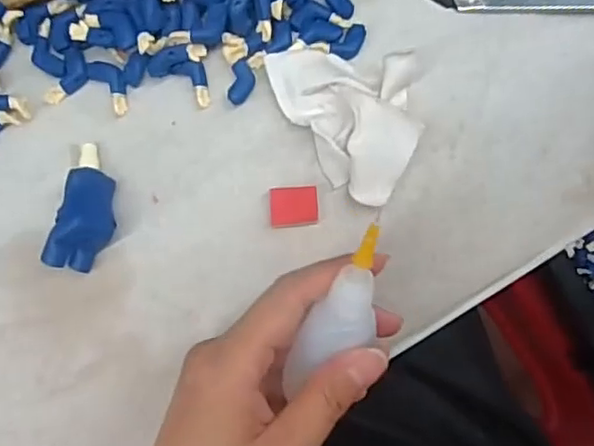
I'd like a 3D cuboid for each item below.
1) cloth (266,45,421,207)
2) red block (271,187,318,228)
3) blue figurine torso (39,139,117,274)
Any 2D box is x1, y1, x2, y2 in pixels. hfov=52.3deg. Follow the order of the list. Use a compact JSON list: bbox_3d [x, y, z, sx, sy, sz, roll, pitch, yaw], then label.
[{"bbox_3d":[0.025,-0.047,0.282,0.063,0.016,0.076,-9,86,-2],"label":"cloth"},{"bbox_3d":[-0.001,-0.007,0.284,0.021,0.007,0.018,-4,86,-1],"label":"red block"},{"bbox_3d":[-0.094,-0.007,0.273,0.025,0.024,0.057,12,85,0],"label":"blue figurine torso"}]

